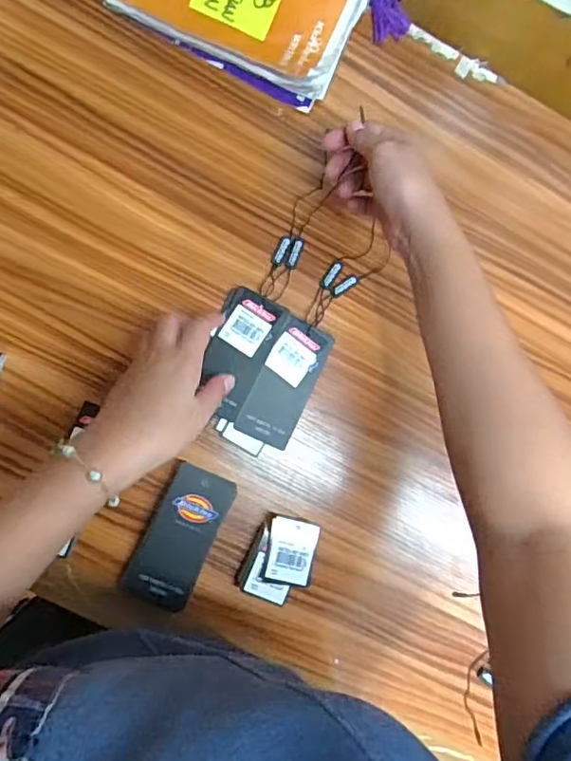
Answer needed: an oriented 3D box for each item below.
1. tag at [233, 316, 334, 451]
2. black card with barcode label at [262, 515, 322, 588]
[{"bbox_3d":[0.000,0.003,0.486,0.050,0.005,0.107,26,88,-6],"label":"tag"},{"bbox_3d":[0.006,0.138,0.454,0.040,0.005,0.051,12,77,-10],"label":"black card with barcode label"}]

